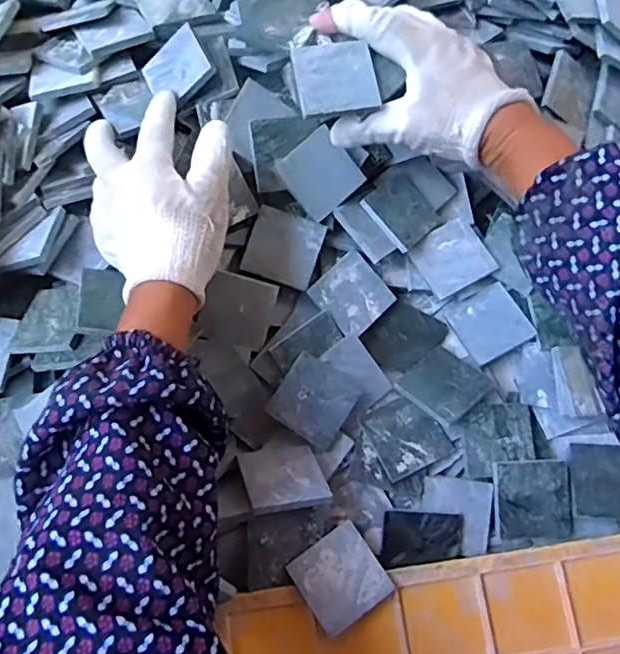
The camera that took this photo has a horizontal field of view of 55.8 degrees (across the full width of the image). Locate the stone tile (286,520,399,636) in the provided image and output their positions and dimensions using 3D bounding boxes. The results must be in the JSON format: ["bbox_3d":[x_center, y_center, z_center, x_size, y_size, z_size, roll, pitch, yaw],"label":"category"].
[{"bbox_3d":[0.019,0.152,0.357,0.049,0.009,0.049,-33,74,-13],"label":"stone tile"}]

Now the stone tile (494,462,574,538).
[{"bbox_3d":[0.148,0.114,0.387,0.050,0.005,0.050,-3,86,-3],"label":"stone tile"}]

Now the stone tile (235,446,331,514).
[{"bbox_3d":[-0.017,0.093,0.366,0.049,0.005,0.049,-4,29,-19],"label":"stone tile"}]

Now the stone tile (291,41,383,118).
[{"bbox_3d":[0.016,-0.157,0.368,0.049,0.009,0.049,-9,70,-6],"label":"stone tile"}]

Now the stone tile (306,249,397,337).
[{"bbox_3d":[0.032,-0.023,0.425,0.049,0.004,0.049,-43,95,-16],"label":"stone tile"}]

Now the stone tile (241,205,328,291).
[{"bbox_3d":[-0.019,-0.056,0.422,0.049,0.008,0.049,20,96,4],"label":"stone tile"}]

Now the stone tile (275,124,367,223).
[{"bbox_3d":[0.008,-0.109,0.417,0.047,0.004,0.049,-41,104,-3],"label":"stone tile"}]

